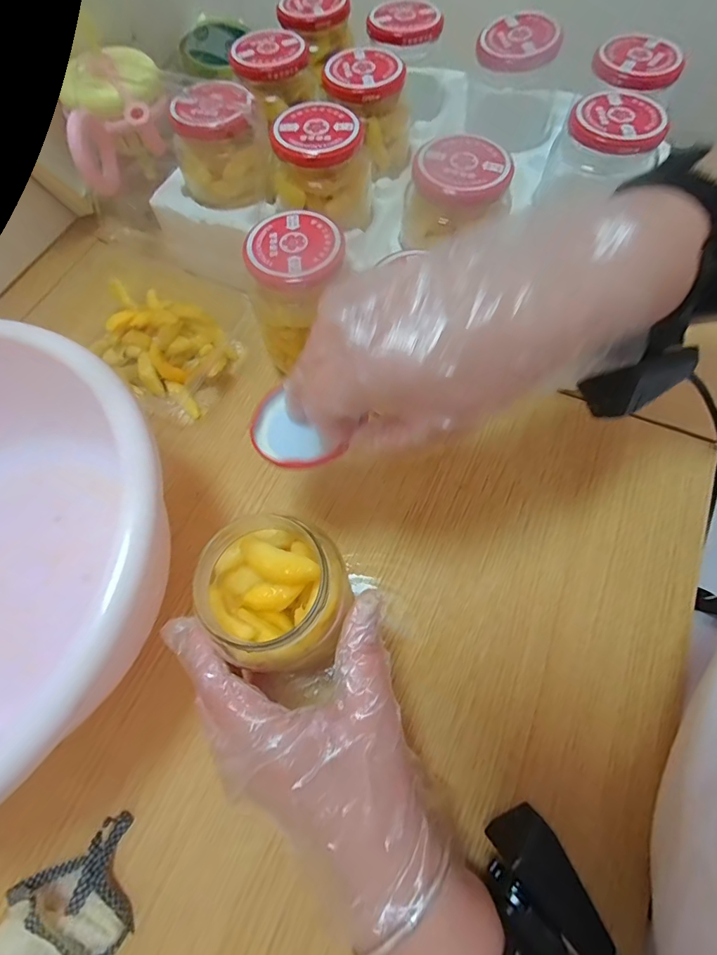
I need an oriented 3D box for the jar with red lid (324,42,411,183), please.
[{"bbox_3d":[0.008,-0.328,0.396,0.069,0.067,0.072,-1,66,1],"label":"jar with red lid"}]

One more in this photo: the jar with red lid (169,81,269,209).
[{"bbox_3d":[-0.118,-0.282,0.375,0.078,0.062,0.073,-1,66,1],"label":"jar with red lid"}]

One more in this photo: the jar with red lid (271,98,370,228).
[{"bbox_3d":[-0.028,-0.253,0.360,0.078,0.061,0.069,1,66,2],"label":"jar with red lid"}]

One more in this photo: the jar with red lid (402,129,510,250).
[{"bbox_3d":[0.074,-0.211,0.337,0.071,0.063,0.071,-1,66,1],"label":"jar with red lid"}]

